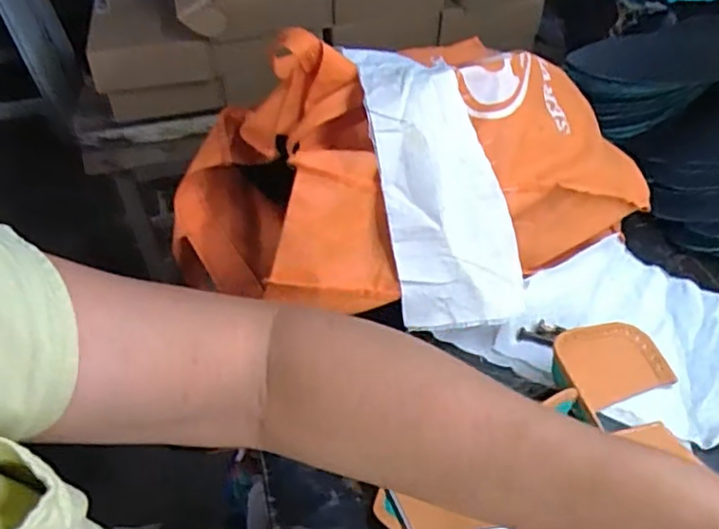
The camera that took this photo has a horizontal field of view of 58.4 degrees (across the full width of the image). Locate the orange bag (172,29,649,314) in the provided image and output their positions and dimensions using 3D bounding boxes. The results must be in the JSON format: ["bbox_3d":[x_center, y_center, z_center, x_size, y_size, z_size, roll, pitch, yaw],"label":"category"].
[{"bbox_3d":[0.050,-0.075,0.525,0.408,0.138,0.195,-7,46,-7],"label":"orange bag"}]

